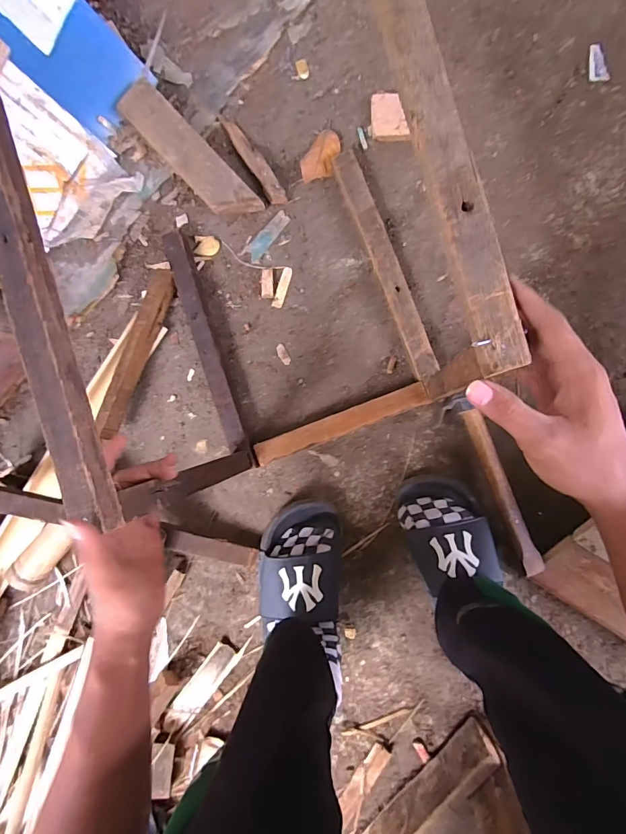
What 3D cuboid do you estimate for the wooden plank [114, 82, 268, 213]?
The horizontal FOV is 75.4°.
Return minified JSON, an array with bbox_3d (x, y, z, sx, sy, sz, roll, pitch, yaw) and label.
[{"bbox_3d":[-0.171,-0.365,0.569,0.235,0.048,0.059,44,93,4],"label":"wooden plank"}]

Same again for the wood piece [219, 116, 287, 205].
[{"bbox_3d":[-0.088,-0.367,0.577,0.021,0.018,0.154,-35,87,4],"label":"wood piece"}]

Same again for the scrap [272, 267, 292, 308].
[{"bbox_3d":[-0.044,-0.188,0.587,0.014,0.004,0.059,18,91,5],"label":"scrap"}]

